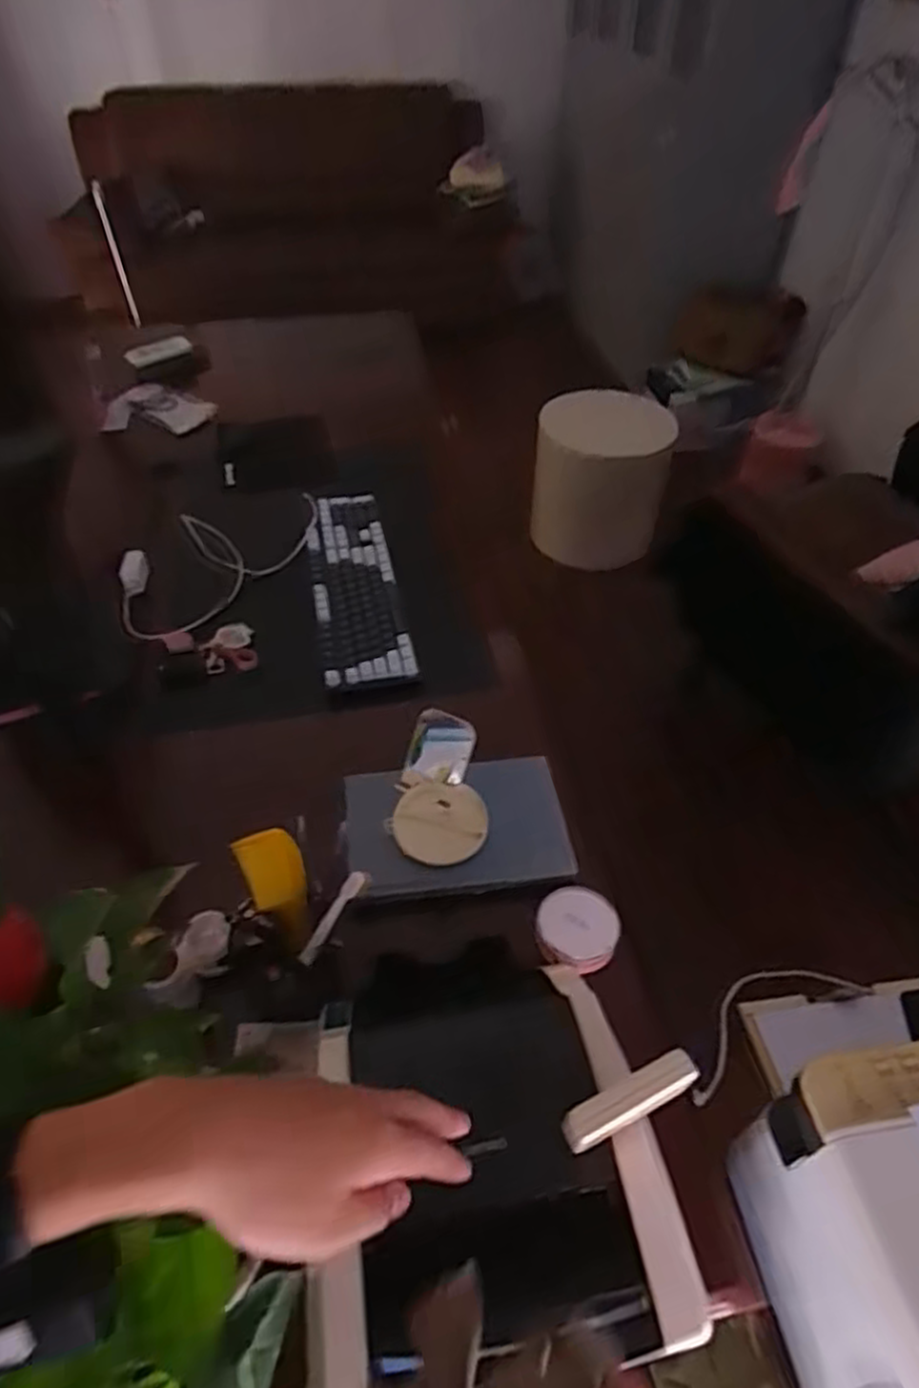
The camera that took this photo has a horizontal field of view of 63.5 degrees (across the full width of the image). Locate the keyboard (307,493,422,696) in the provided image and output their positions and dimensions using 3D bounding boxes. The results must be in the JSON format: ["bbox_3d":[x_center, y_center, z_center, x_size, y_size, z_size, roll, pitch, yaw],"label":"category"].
[{"bbox_3d":[-0.156,-0.164,1.094,0.123,0.037,0.415,-9,48,-8],"label":"keyboard"}]

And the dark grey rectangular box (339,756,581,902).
[{"bbox_3d":[-0.006,0.138,0.793,0.228,0.027,0.149,-10,57,2],"label":"dark grey rectangular box"}]

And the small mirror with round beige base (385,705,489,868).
[{"bbox_3d":[-0.024,0.087,0.760,0.098,0.130,0.117,-2,48,-1],"label":"small mirror with round beige base"}]

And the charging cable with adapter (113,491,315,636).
[{"bbox_3d":[-0.377,-0.217,1.132,0.211,0.032,0.367,27,53,23],"label":"charging cable with adapter"}]

